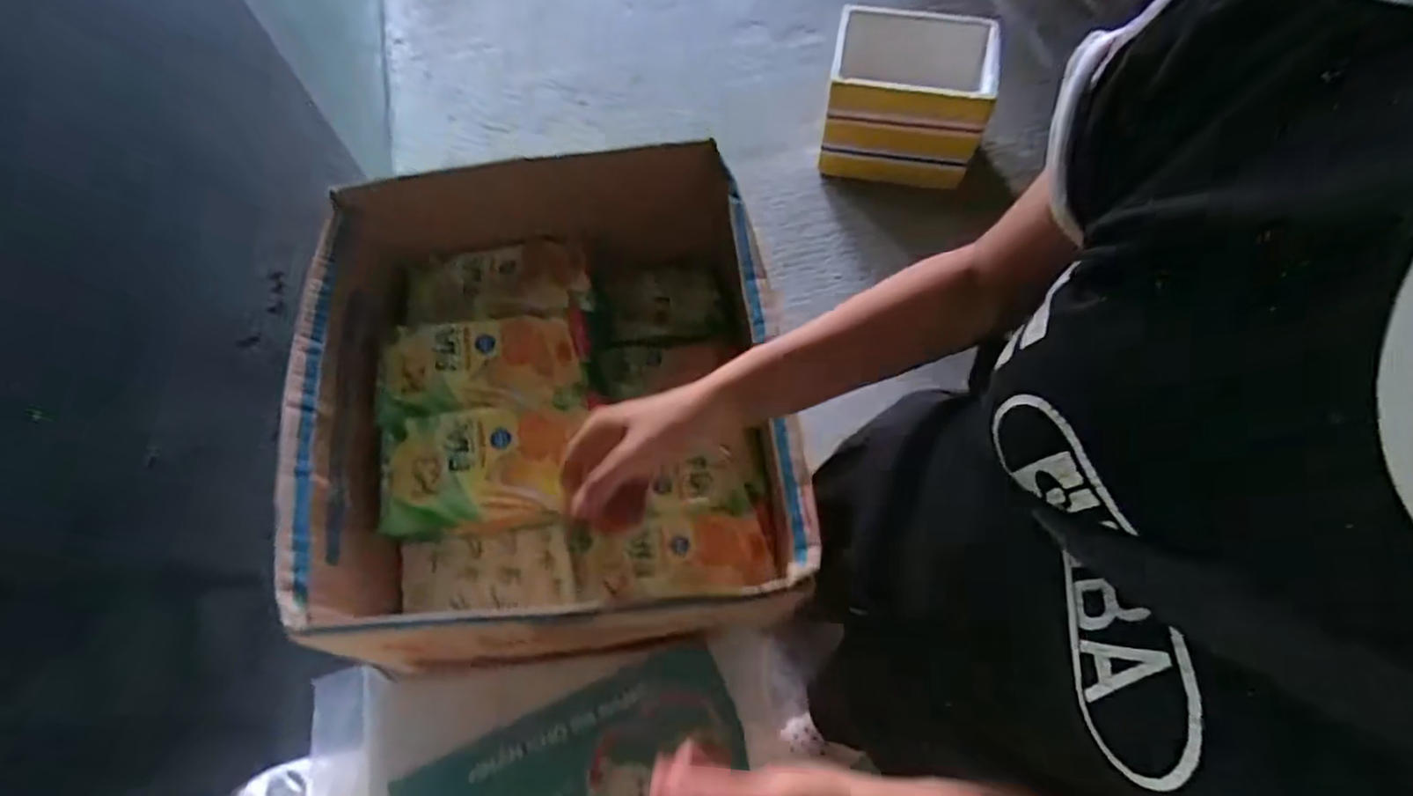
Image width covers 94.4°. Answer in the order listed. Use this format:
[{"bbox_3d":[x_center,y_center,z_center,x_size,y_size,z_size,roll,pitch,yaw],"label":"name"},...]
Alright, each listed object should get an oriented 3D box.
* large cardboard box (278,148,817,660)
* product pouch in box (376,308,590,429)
[{"bbox_3d":[-0.148,0.007,0.633,0.396,0.206,0.435,-9,65,-2],"label":"large cardboard box"},{"bbox_3d":[-0.222,-0.030,0.654,0.199,0.026,0.103,-7,65,-1],"label":"product pouch in box"}]

